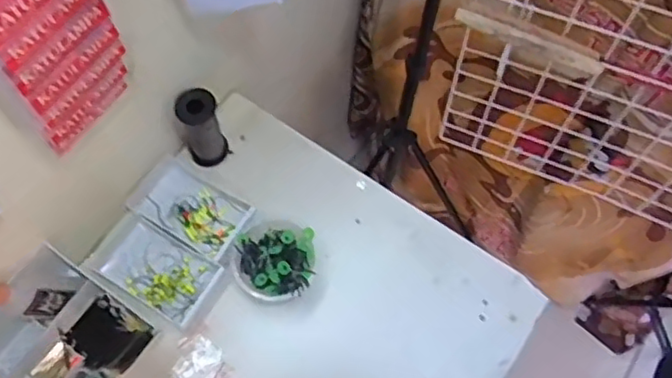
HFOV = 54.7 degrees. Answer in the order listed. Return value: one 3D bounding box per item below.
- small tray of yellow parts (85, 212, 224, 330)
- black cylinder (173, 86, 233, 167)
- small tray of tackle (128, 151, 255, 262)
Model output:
[{"bbox_3d":[-0.220,0.092,0.788,0.146,0.025,0.086,31,70,11],"label":"small tray of yellow parts"},{"bbox_3d":[-0.168,-0.078,0.808,0.052,0.111,0.046,-21,69,-10],"label":"black cylinder"},{"bbox_3d":[-0.178,0.023,0.814,0.144,0.035,0.088,30,69,10],"label":"small tray of tackle"}]

